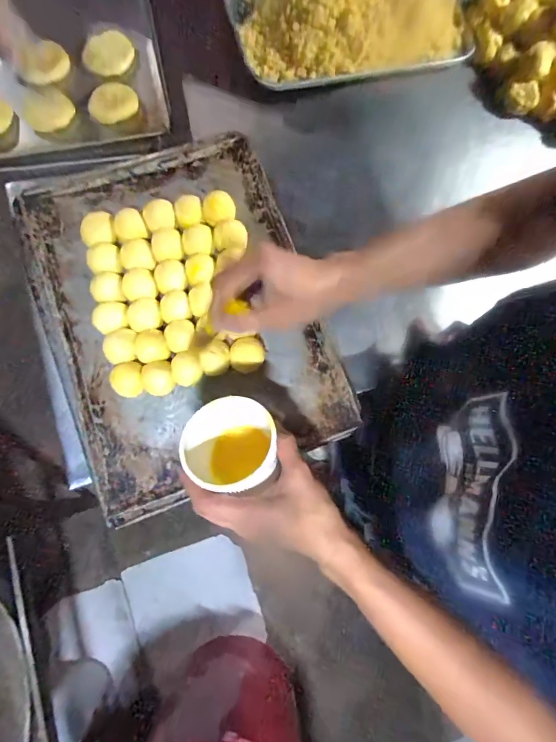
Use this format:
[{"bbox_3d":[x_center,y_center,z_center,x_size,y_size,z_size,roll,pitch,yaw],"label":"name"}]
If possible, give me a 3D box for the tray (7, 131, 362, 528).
[{"bbox_3d":[-0.131,-0.086,0.510,0.341,0.041,0.474,-21,81,-4],"label":"tray"}]

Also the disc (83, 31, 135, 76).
[{"bbox_3d":[-0.258,-0.484,0.582,0.076,0.012,0.052,-14,111,3],"label":"disc"}]

